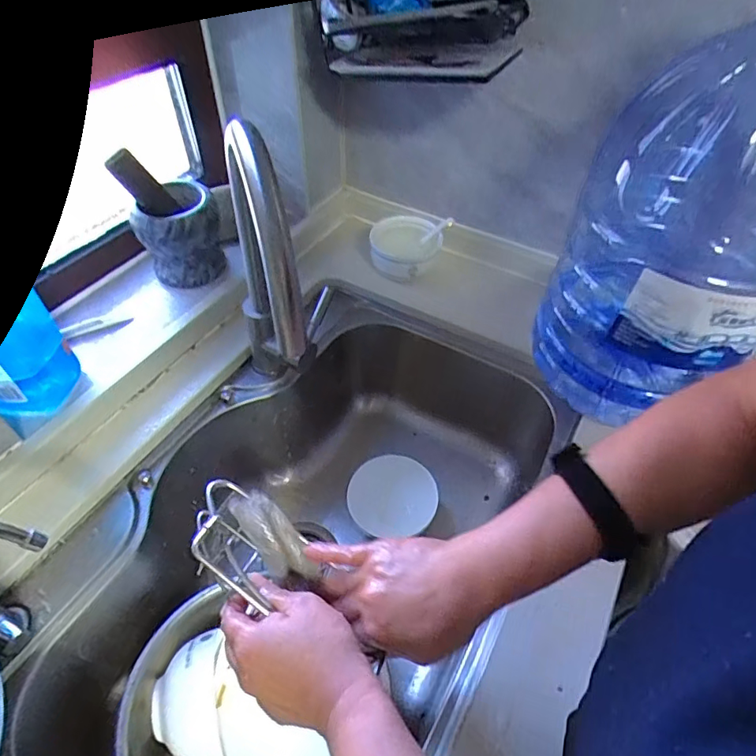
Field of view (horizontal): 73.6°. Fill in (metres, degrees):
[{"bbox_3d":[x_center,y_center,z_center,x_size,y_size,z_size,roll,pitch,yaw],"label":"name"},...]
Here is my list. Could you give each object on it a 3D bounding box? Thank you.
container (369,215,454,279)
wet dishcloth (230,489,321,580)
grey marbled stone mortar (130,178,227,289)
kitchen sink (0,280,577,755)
[{"bbox_3d":[0.051,-0.209,0.817,0.128,0.055,0.113,3,49,1],"label":"container"},{"bbox_3d":[-0.085,0.132,0.415,0.032,0.027,0.086,-42,97,-31],"label":"wet dishcloth"},{"bbox_3d":[-0.280,-0.201,0.722,0.102,0.110,0.115,-15,51,-14],"label":"grey marbled stone mortar"},{"bbox_3d":[-0.075,0.220,0.657,0.427,0.230,0.682,24,53,18],"label":"kitchen sink"}]

